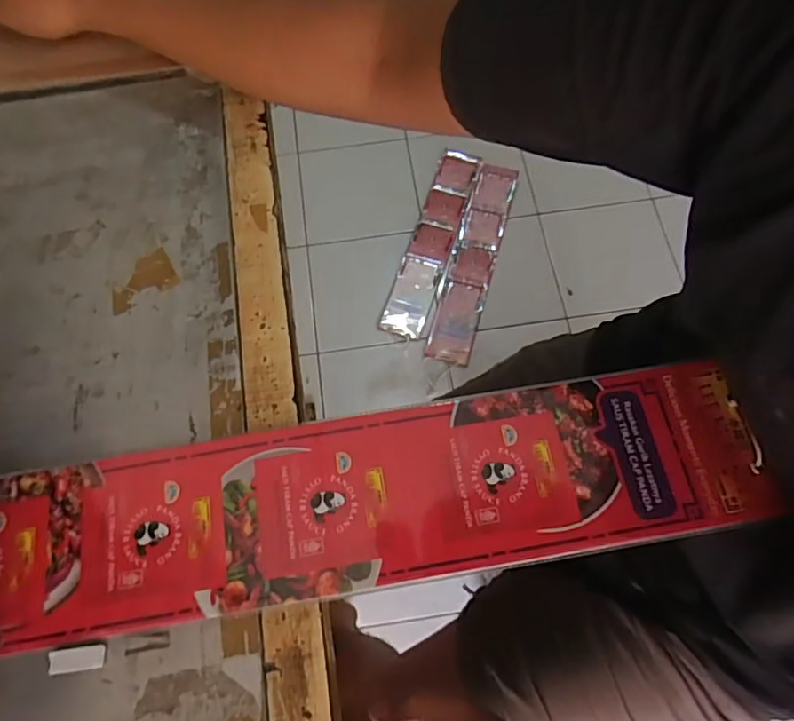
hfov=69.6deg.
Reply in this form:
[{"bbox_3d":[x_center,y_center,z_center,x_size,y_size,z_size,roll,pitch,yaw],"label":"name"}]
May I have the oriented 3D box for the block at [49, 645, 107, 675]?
[{"bbox_3d":[-0.180,0.168,0.321,0.028,0.005,0.012,-7,69,-2],"label":"block"}]

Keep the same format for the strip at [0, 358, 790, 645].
[{"bbox_3d":[-0.021,0.084,0.356,0.495,0.007,0.103,-8,69,-3],"label":"strip"}]

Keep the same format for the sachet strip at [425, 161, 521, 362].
[{"bbox_3d":[0.191,-0.252,1.424,0.105,0.021,0.557,16,72,4],"label":"sachet strip"}]

